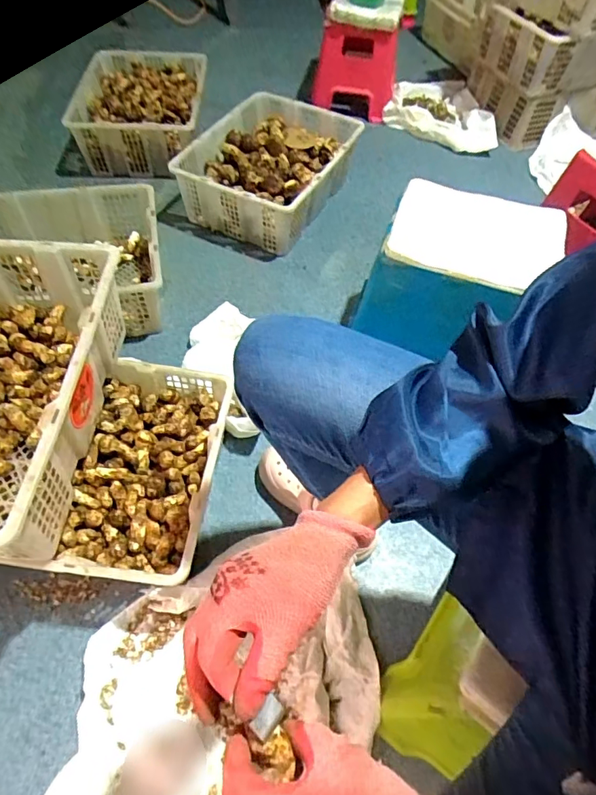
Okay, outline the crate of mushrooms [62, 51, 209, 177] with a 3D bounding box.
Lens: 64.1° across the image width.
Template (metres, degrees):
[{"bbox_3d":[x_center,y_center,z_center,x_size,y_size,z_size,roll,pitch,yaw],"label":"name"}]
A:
[{"bbox_3d":[-0.471,-0.865,1.463,0.356,0.215,0.596,-2,54,-4],"label":"crate of mushrooms"}]

